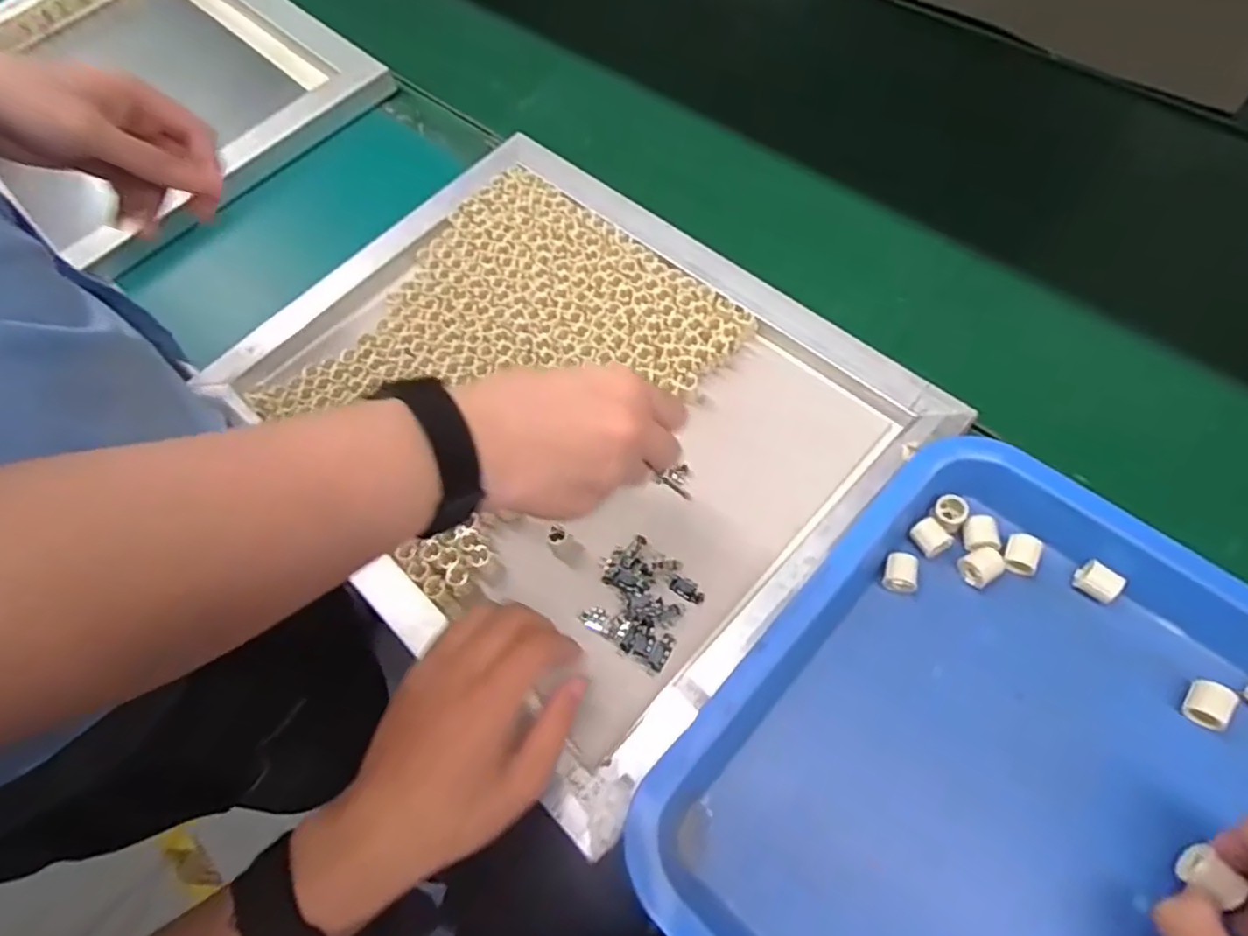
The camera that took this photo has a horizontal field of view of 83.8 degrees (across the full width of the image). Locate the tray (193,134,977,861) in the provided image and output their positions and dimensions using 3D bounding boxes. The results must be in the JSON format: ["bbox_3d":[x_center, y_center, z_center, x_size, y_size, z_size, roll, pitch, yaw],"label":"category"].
[{"bbox_3d":[-0.057,-0.050,0.510,0.446,0.037,0.350,40,73,23],"label":"tray"}]

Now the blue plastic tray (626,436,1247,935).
[{"bbox_3d":[0.259,0.212,0.352,0.424,0.075,0.353,39,73,23],"label":"blue plastic tray"}]

